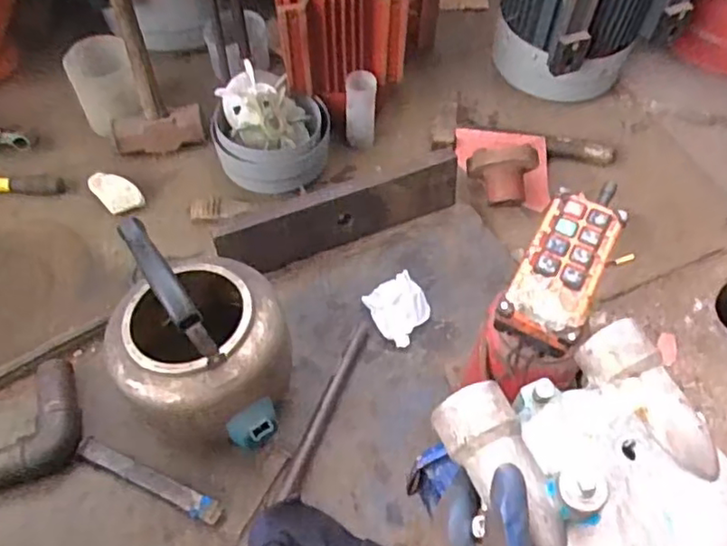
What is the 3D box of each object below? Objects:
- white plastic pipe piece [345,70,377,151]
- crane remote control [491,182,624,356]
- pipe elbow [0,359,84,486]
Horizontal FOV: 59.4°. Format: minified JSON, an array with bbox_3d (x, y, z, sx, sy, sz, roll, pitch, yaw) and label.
[{"bbox_3d":[-0.004,-0.279,1.100,0.053,0.130,0.053,-1,57,-3],"label":"white plastic pipe piece"},{"bbox_3d":[0.195,-0.013,0.608,0.075,0.040,0.208,27,60,15],"label":"crane remote control"},{"bbox_3d":[-0.435,0.226,0.819,0.111,0.049,0.223,31,61,17],"label":"pipe elbow"}]

